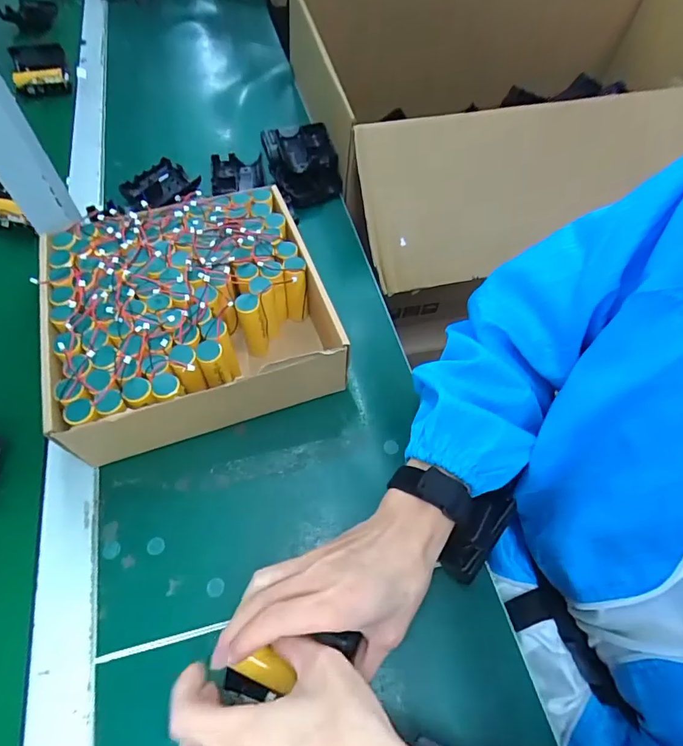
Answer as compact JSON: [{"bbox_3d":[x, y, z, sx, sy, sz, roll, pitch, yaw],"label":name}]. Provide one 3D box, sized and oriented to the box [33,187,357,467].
[{"bbox_3d":[-0.142,-0.058,0.442,0.234,0.087,0.225,-15,59,-11],"label":"box"}]

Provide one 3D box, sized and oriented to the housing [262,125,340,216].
[{"bbox_3d":[-0.053,-0.277,0.609,0.082,0.045,0.141,-13,59,-10],"label":"housing"}]

